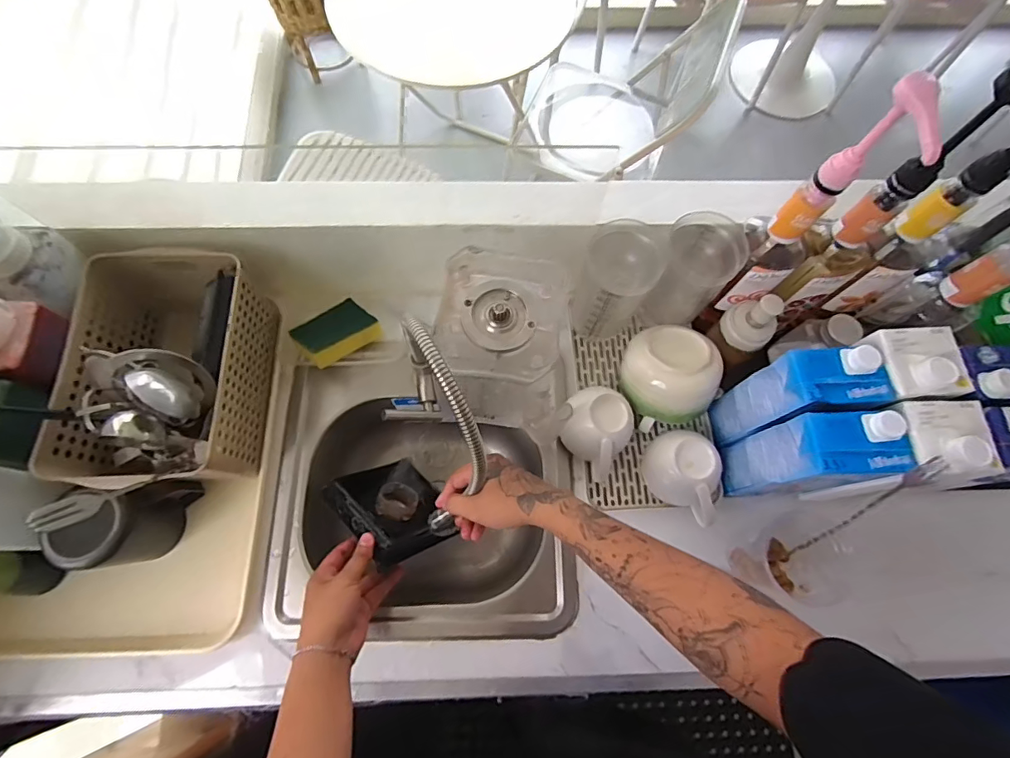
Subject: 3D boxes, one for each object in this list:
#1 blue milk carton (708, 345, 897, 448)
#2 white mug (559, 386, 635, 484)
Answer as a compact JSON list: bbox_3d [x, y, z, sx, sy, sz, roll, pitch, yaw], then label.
[{"bbox_3d":[0.327,0.029,0.564,0.097,0.184,0.070,-3,71,-3],"label":"blue milk carton"},{"bbox_3d":[0.120,0.064,0.615,0.084,0.060,0.093,-40,77,-14],"label":"white mug"}]

